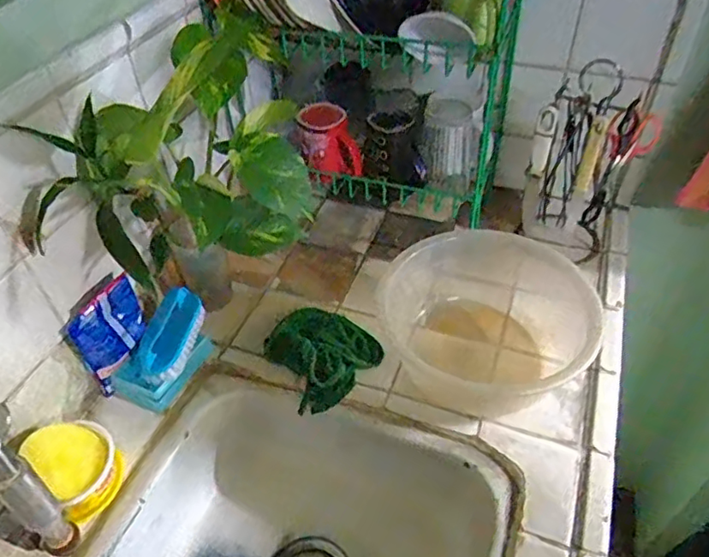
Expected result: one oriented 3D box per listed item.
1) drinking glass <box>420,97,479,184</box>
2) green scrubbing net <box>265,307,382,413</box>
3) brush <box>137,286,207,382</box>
[{"bbox_3d":[0.129,-0.187,0.780,0.062,0.118,0.057,12,43,18],"label":"drinking glass"},{"bbox_3d":[-0.040,0.084,0.709,0.124,0.030,0.121,-34,49,-30],"label":"green scrubbing net"},{"bbox_3d":[-0.219,0.066,0.684,0.053,0.037,0.124,6,56,12],"label":"brush"}]

